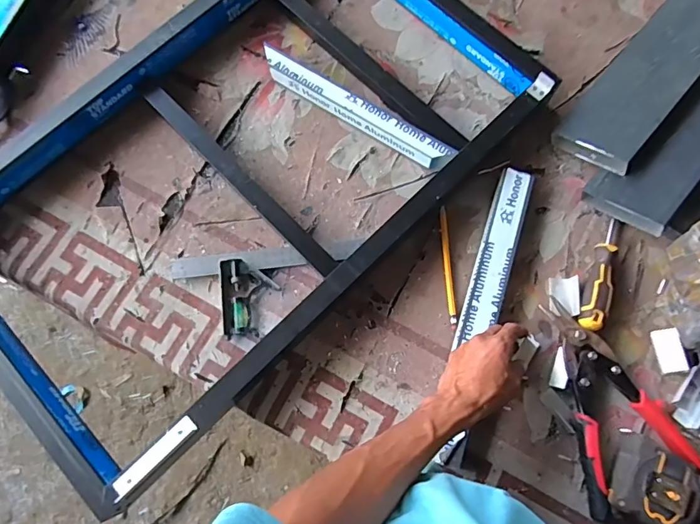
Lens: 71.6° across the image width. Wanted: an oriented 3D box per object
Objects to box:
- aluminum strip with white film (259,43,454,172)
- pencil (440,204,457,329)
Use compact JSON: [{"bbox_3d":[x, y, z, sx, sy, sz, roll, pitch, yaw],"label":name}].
[{"bbox_3d":[0.009,-0.205,0.645,0.287,0.041,0.045,32,78,9],"label":"aluminum strip with white film"},{"bbox_3d":[0.122,0.007,0.602,0.011,0.008,0.154,-2,75,0],"label":"pencil"}]

